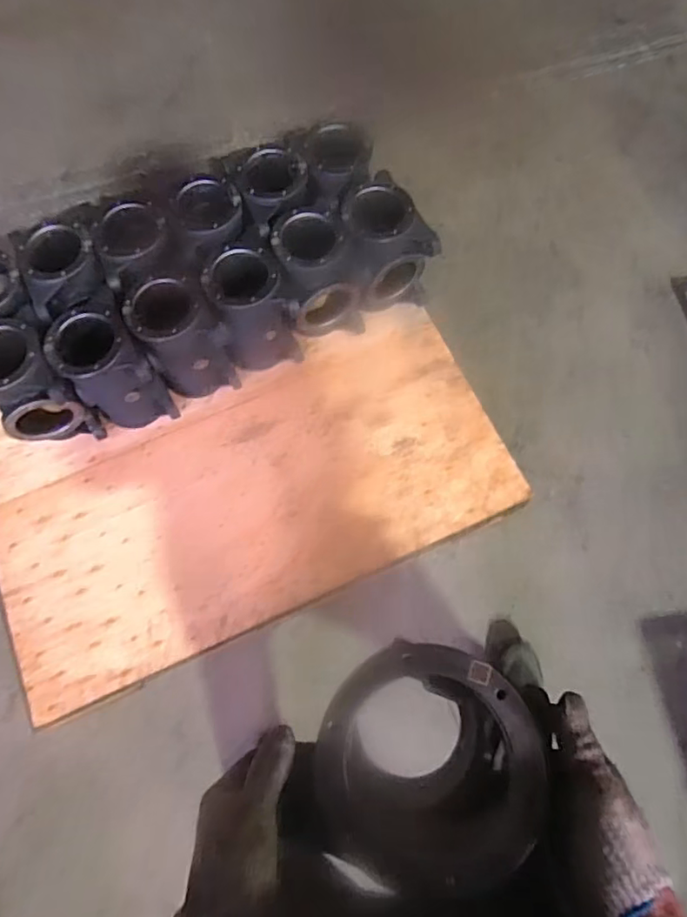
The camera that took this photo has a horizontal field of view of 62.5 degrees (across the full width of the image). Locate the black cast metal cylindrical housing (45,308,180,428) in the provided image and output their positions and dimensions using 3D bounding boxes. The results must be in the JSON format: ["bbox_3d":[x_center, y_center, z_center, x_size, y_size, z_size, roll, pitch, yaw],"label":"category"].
[{"bbox_3d":[-0.501,-0.180,1.244,0.162,0.277,0.201,-35,75,-11],"label":"black cast metal cylindrical housing"}]

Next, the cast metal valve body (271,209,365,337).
[{"bbox_3d":[-0.066,-0.426,1.321,0.159,0.232,0.187,-21,73,-6],"label":"cast metal valve body"}]

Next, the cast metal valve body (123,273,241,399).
[{"bbox_3d":[-0.356,-0.265,1.267,0.180,0.300,0.148,-21,73,-6],"label":"cast metal valve body"}]

